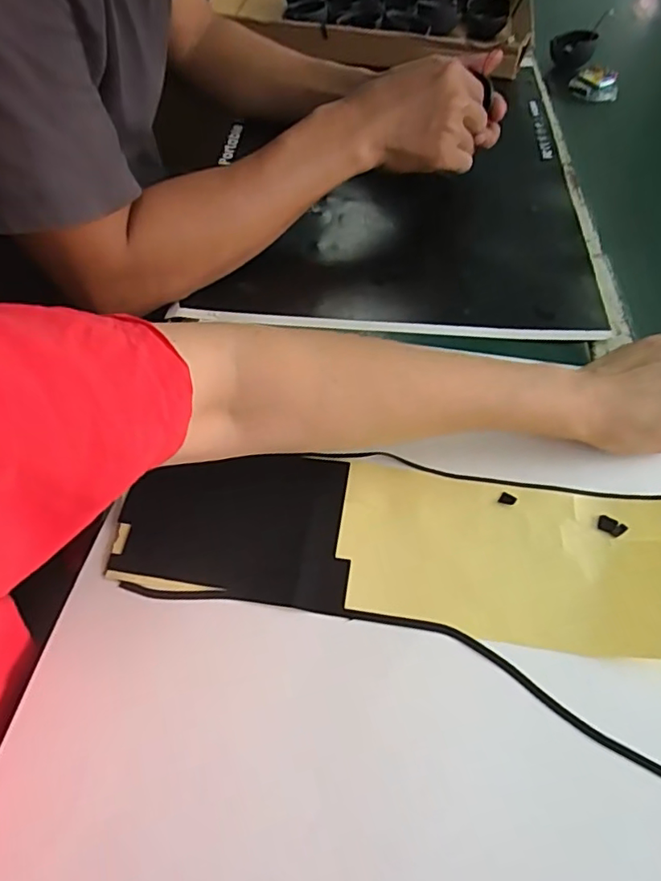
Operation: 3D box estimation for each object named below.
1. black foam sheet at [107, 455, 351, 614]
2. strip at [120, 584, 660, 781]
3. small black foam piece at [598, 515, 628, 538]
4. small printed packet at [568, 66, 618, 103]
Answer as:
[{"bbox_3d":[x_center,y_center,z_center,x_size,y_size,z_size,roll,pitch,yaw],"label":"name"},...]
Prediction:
[{"bbox_3d":[-0.059,0.052,0.354,0.137,0.013,0.096,3,62,1],"label":"black foam sheet"},{"bbox_3d":[0.041,0.117,0.313,0.327,0.004,0.043,16,57,10],"label":"strip"},{"bbox_3d":[0.180,0.055,0.360,0.017,0.004,0.011,28,60,17],"label":"small black foam piece"},{"bbox_3d":[0.348,-0.474,0.750,0.061,0.025,0.042,-8,55,-6],"label":"small printed packet"}]

